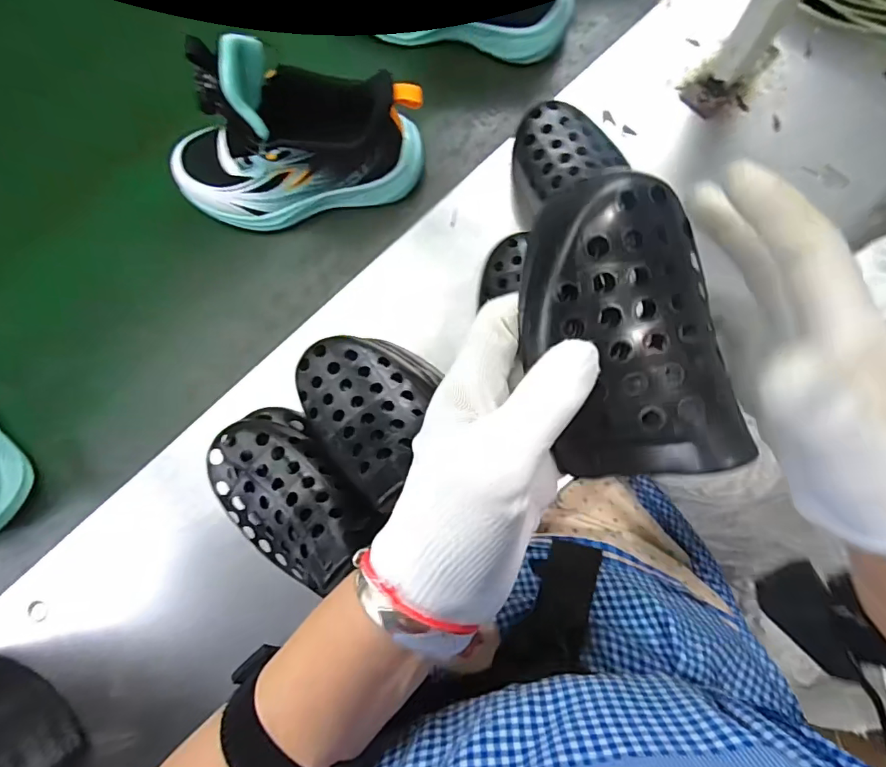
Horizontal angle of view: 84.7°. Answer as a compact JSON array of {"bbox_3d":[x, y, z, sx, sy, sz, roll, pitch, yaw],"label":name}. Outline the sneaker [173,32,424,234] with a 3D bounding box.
[{"bbox_3d":[-0.120,-0.188,0.365,0.199,0.135,0.073,-10,83,4],"label":"sneaker"}]

